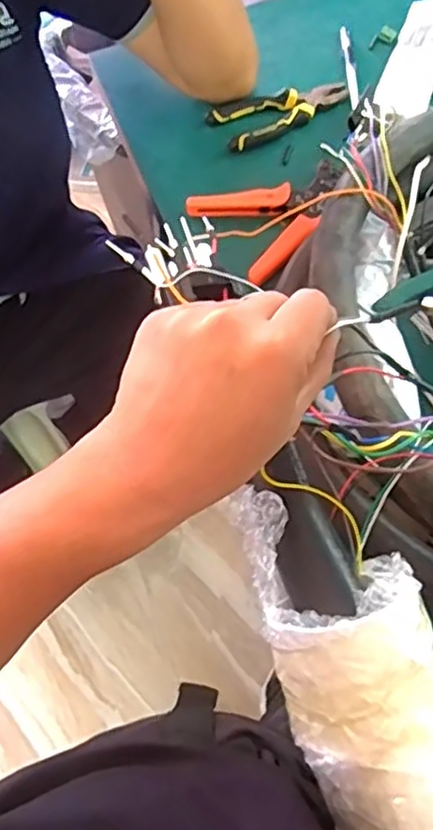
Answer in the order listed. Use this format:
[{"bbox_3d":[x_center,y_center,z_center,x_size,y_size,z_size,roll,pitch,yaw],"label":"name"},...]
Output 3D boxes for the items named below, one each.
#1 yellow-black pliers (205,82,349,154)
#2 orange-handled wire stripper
[{"bbox_3d":[0.073,-0.360,0.769,0.154,0.018,0.065,-29,68,-10],"label":"yellow-black pliers"},{"bbox_3d":[0.068,-0.218,0.702,0.157,0.017,0.126,-33,69,-11],"label":"orange-handled wire stripper"}]

